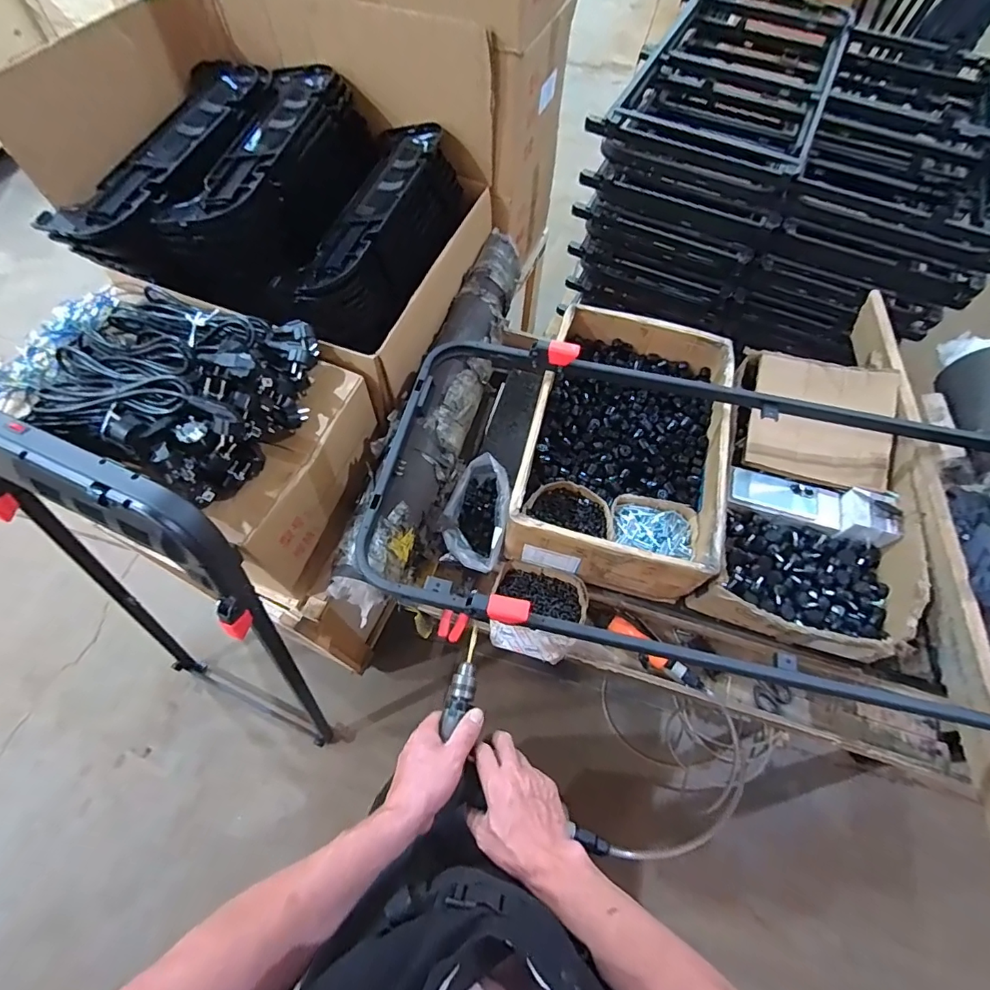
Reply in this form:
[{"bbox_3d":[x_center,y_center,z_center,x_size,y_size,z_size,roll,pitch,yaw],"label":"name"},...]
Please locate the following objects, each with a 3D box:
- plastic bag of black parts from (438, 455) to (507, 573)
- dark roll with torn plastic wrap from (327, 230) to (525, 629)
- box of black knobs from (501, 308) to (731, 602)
[{"bbox_3d":[-0.030,0.037,0.926,0.112,0.107,0.211,13,63,5],"label":"plastic bag of black parts"},{"bbox_3d":[-0.089,-0.196,0.936,0.132,0.126,0.861,14,63,6],"label":"dark roll with torn plastic wrap"},{"bbox_3d":[0.257,-0.112,0.965,0.362,0.139,0.551,13,63,5],"label":"box of black knobs"}]

